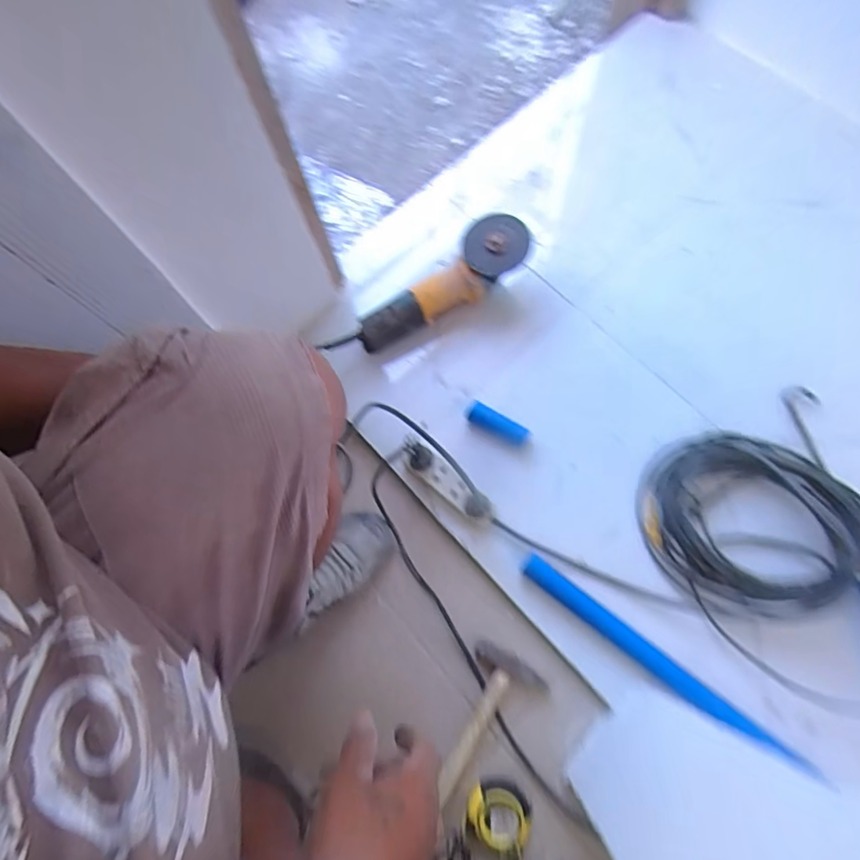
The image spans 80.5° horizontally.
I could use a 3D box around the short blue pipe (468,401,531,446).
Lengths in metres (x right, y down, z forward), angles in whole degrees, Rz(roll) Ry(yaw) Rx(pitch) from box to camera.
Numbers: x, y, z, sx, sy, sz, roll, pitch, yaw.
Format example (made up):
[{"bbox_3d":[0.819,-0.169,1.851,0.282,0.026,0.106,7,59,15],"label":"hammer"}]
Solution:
[{"bbox_3d":[0.101,-0.006,0.739,0.093,0.025,0.026,28,77,11],"label":"short blue pipe"}]

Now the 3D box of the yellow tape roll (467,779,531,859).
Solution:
[{"bbox_3d":[0.080,0.457,0.599,0.072,0.033,0.067,-1,73,3],"label":"yellow tape roll"}]

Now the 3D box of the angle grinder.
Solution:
[{"bbox_3d":[0.004,-0.215,0.766,0.312,0.070,0.092,-32,75,11],"label":"angle grinder"}]

